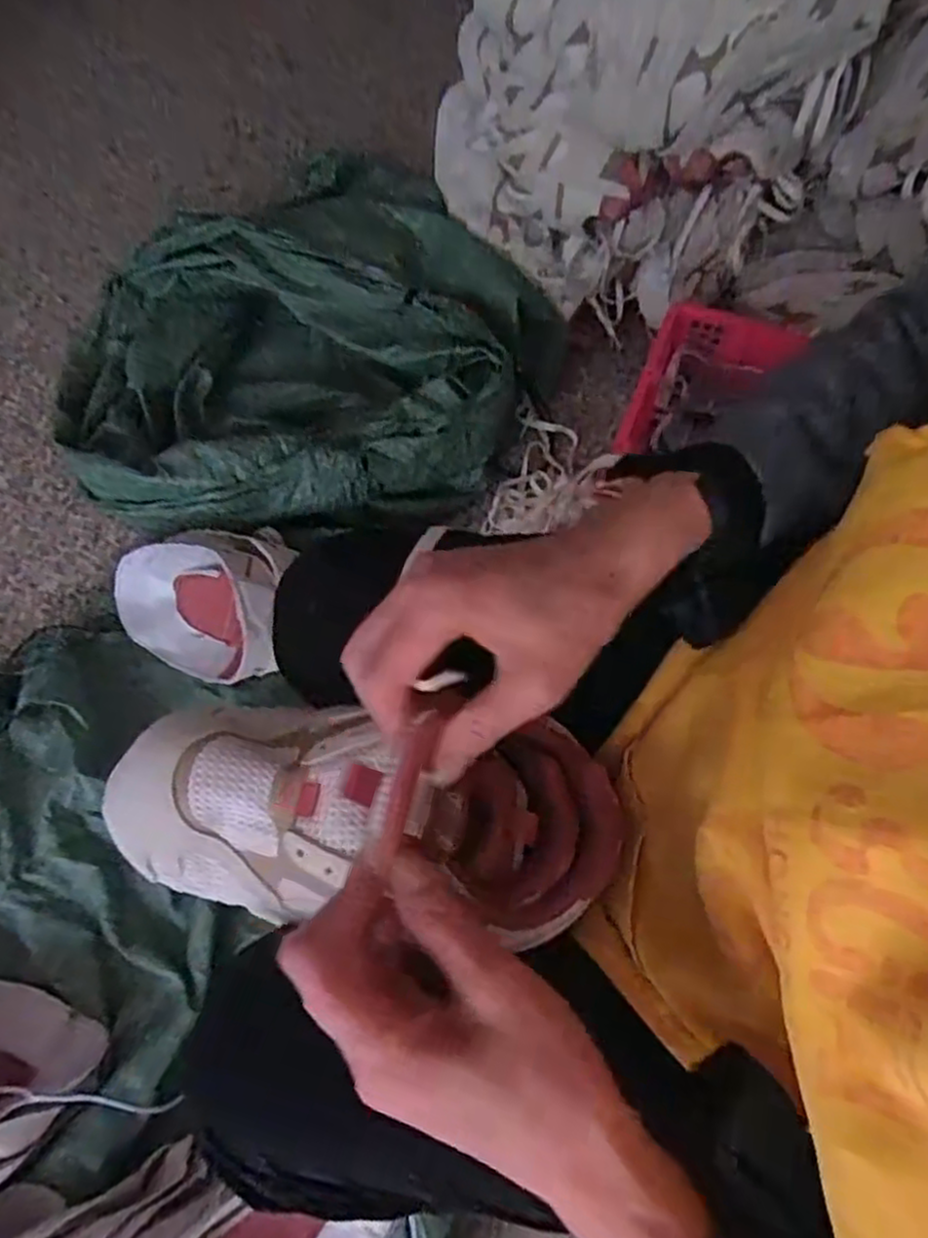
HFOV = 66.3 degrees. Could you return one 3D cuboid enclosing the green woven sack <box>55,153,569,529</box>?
[{"bbox_3d":[-0.183,-0.315,0.881,0.588,0.132,0.448,-22,70,-8],"label":"green woven sack"}]

